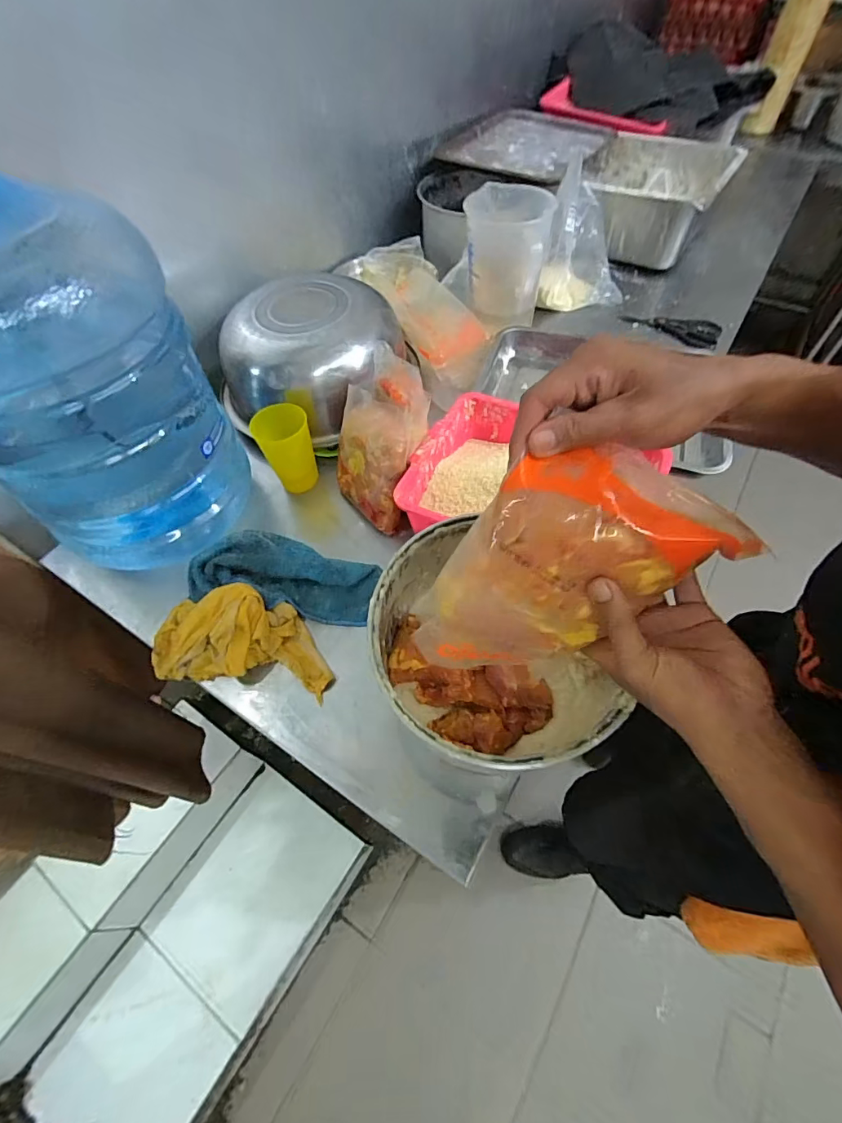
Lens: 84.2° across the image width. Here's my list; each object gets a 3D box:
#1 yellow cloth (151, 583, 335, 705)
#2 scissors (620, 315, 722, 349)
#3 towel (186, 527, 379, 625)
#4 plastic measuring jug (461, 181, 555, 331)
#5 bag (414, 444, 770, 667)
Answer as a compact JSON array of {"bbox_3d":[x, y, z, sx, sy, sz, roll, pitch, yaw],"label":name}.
[{"bbox_3d":[-0.210,0.093,0.550,0.213,0.058,0.112,9,57,9],"label":"yellow cloth"},{"bbox_3d":[0.482,-0.455,0.905,0.179,0.018,0.065,21,60,16],"label":"scissors"},{"bbox_3d":[-0.178,0.015,0.610,0.245,0.050,0.110,4,57,6],"label":"towel"},{"bbox_3d":[0.147,-0.535,0.821,0.140,0.165,0.164,11,58,10],"label":"plastic measuring jug"},{"bbox_3d":[0.094,0.003,0.321,0.192,0.138,0.071,-7,56,-2],"label":"bag"}]

